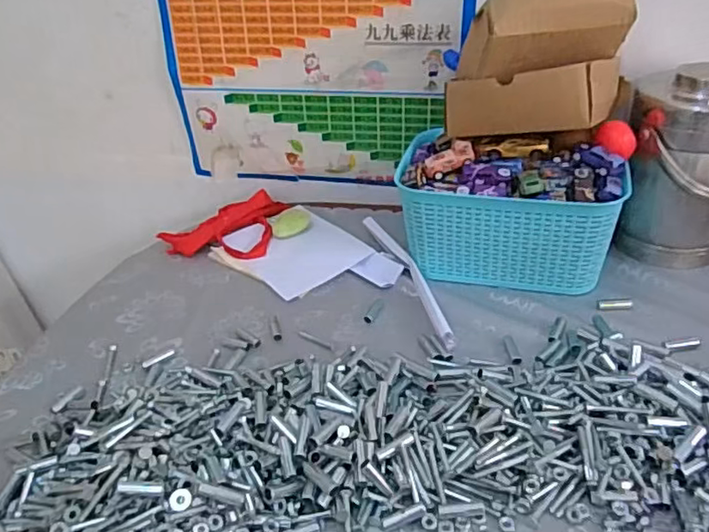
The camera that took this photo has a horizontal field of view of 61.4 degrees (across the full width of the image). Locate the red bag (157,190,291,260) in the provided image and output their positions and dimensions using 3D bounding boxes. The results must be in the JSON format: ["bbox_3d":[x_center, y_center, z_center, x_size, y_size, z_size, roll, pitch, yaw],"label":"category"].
[{"bbox_3d":[-0.201,-0.068,0.952,0.164,0.027,0.160,4,34,13],"label":"red bag"}]

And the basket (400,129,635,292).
[{"bbox_3d":[0.201,-0.070,0.795,0.271,0.143,0.155,7,35,17],"label":"basket"}]

